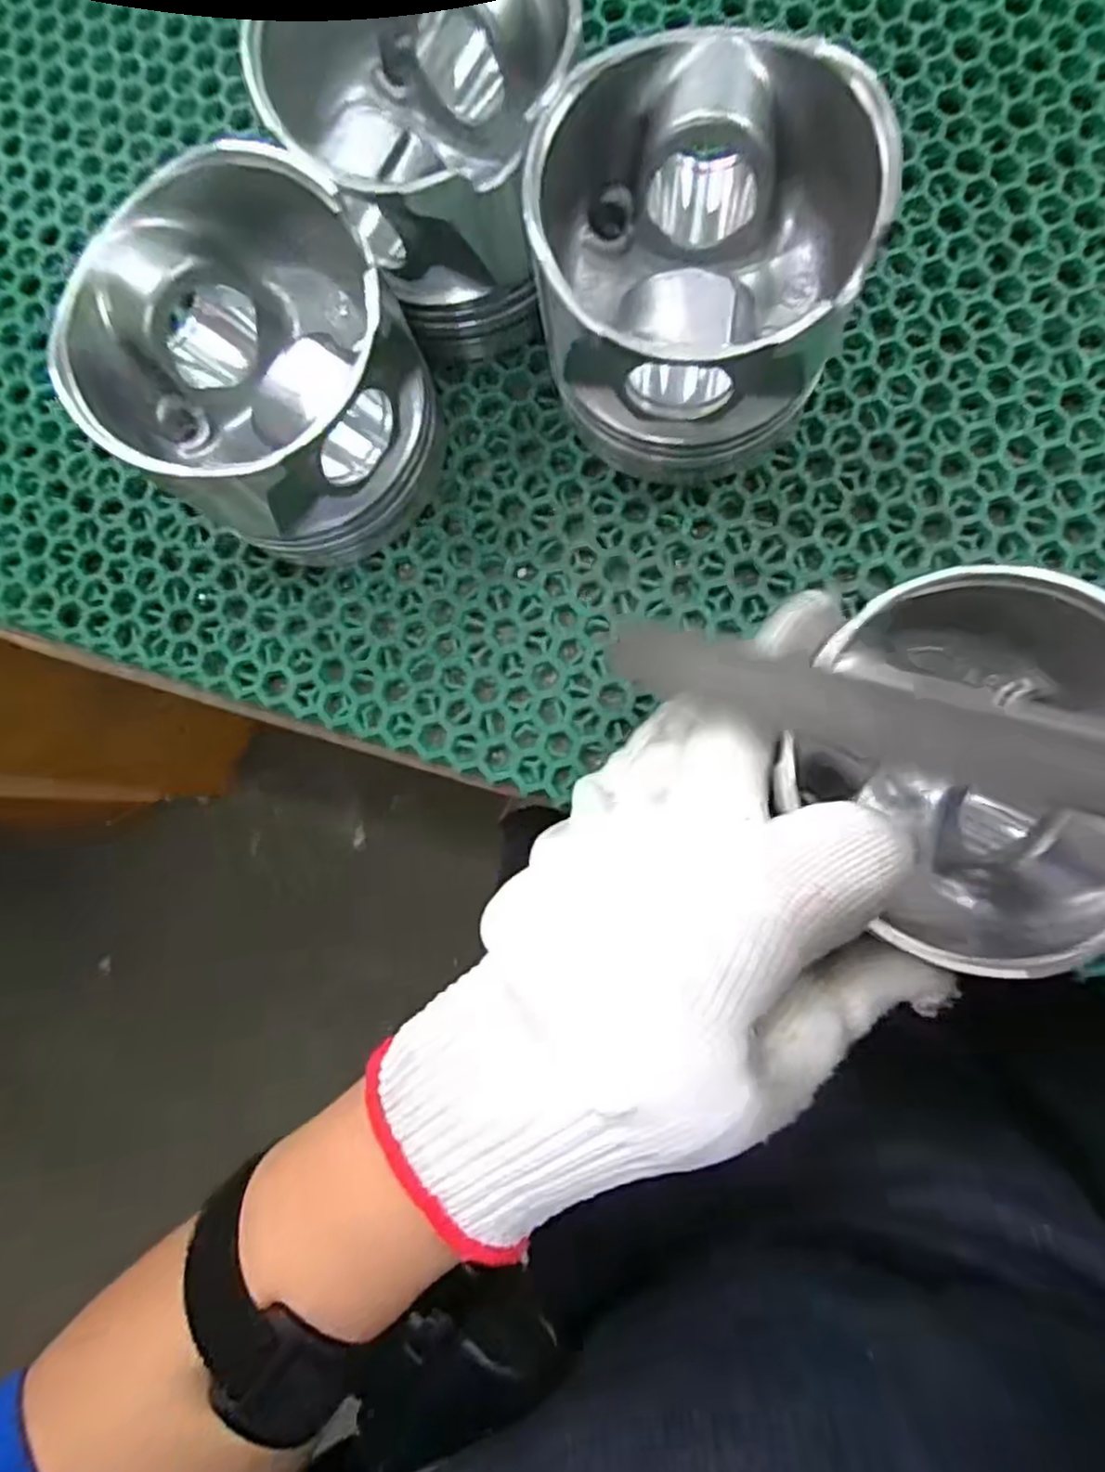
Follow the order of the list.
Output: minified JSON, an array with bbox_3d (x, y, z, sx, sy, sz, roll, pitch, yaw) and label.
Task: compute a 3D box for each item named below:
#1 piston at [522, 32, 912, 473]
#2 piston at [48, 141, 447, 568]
[{"bbox_3d":[0.040,-0.127,0.205,0.085,0.076,0.093,-1,84,5],"label":"piston"},{"bbox_3d":[-0.086,-0.108,0.216,0.091,0.075,0.087,0,85,5],"label":"piston"}]

